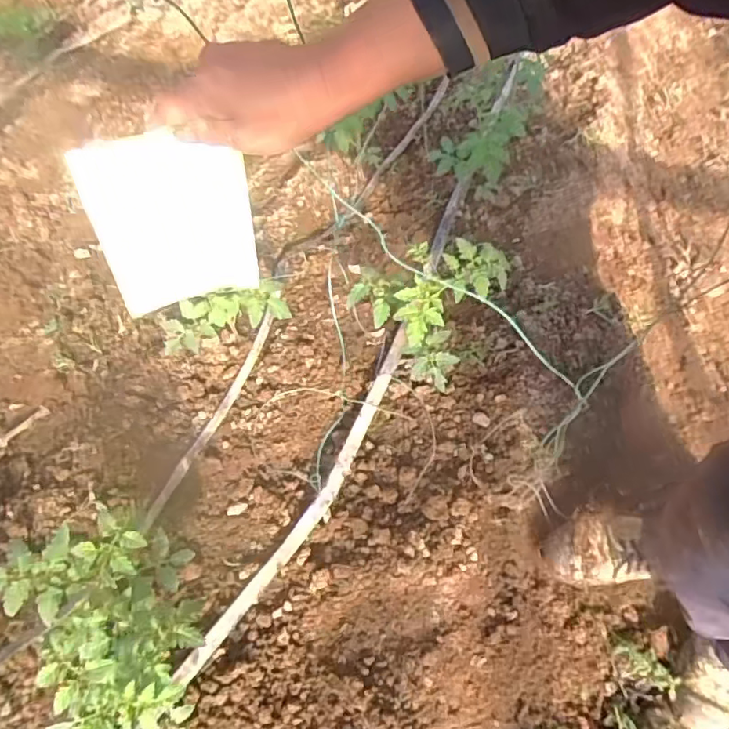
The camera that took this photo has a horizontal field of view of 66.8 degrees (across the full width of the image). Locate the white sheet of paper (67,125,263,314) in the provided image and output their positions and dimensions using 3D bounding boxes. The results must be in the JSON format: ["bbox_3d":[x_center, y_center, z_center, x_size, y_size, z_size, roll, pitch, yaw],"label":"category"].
[{"bbox_3d":[-0.147,-0.109,0.435,0.115,0.151,0.007,-17,54,-17],"label":"white sheet of paper"}]

